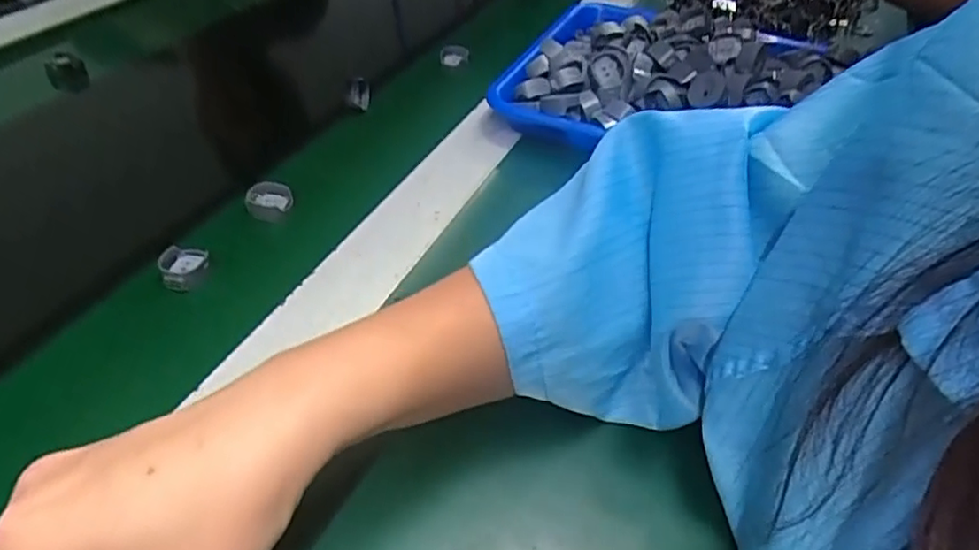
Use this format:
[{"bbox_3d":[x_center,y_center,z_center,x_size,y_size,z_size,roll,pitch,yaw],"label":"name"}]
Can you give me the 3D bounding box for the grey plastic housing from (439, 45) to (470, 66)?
[{"bbox_3d":[-0.033,-0.208,0.605,0.027,0.016,0.011,-1,42,-8],"label":"grey plastic housing"}]

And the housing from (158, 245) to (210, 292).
[{"bbox_3d":[-0.178,-0.006,0.374,0.024,0.014,0.029,-9,45,-14],"label":"housing"}]

